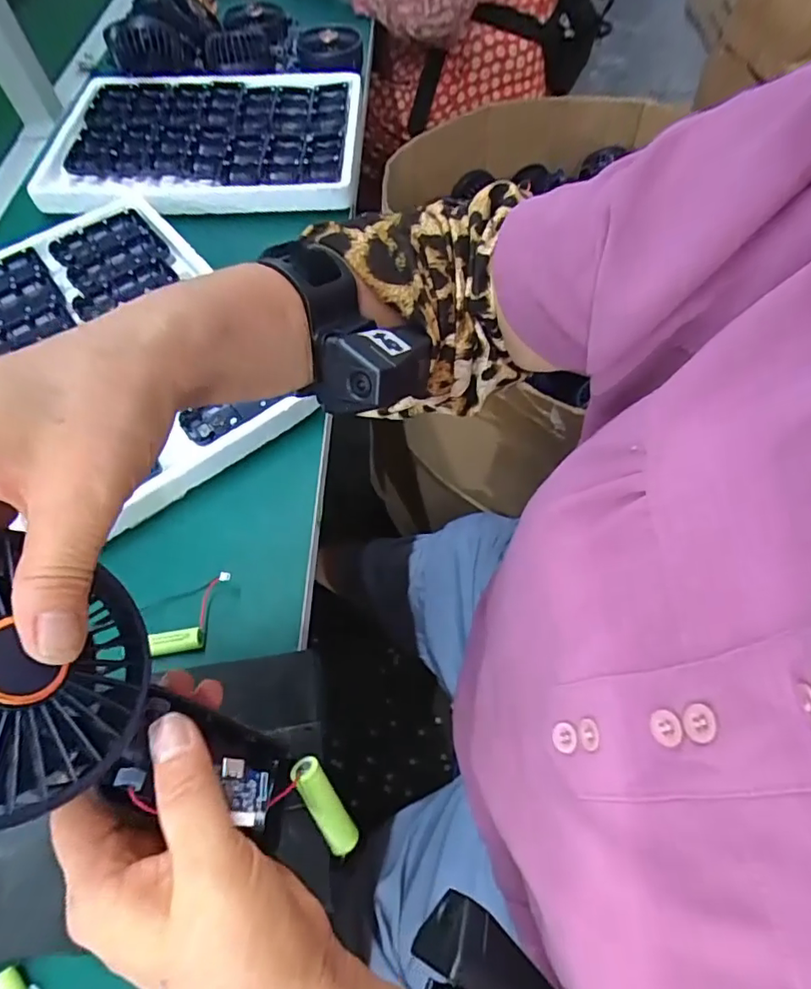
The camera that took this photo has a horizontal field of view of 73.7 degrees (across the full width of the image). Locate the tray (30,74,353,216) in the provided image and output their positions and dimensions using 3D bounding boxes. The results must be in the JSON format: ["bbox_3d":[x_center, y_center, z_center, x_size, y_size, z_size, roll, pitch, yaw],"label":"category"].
[{"bbox_3d":[-0.227,-0.405,0.622,0.340,0.040,0.232,-3,61,2],"label":"tray"}]

